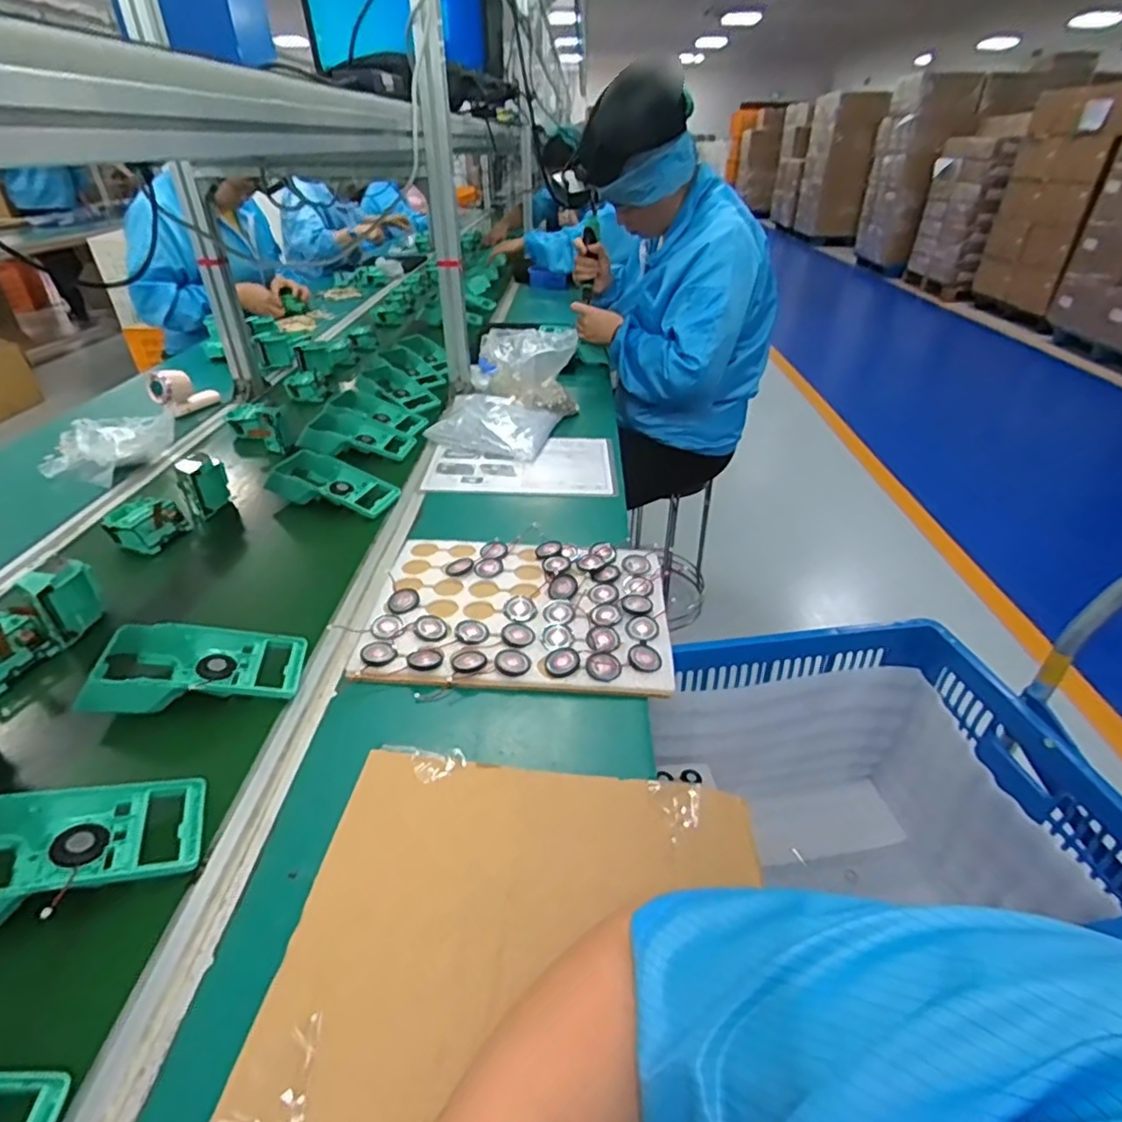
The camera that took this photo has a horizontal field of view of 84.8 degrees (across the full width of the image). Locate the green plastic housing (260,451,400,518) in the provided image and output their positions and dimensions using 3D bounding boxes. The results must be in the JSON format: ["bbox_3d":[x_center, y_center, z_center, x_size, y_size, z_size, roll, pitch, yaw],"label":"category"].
[{"bbox_3d":[-0.338,-0.118,0.923,0.189,0.048,0.097,12,35,18],"label":"green plastic housing"}]

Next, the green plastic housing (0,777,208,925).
[{"bbox_3d":[-0.364,0.202,0.438,0.186,0.040,0.091,-11,35,-16],"label":"green plastic housing"}]

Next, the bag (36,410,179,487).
[{"bbox_3d":[-0.740,-0.198,1.007,0.168,0.063,0.187,8,34,11],"label":"bag"}]

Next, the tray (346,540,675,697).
[{"bbox_3d":[-0.042,0.050,0.687,0.313,0.021,0.245,2,33,2],"label":"tray"}]

